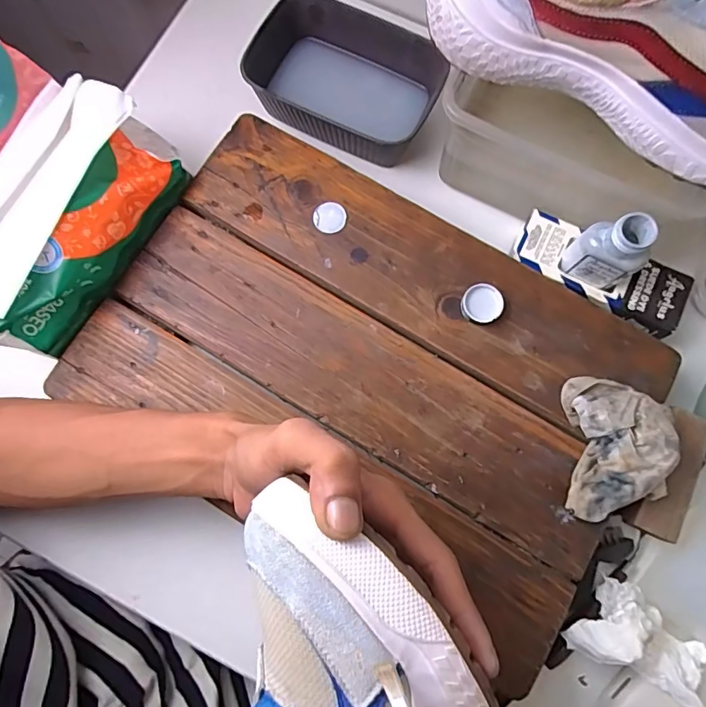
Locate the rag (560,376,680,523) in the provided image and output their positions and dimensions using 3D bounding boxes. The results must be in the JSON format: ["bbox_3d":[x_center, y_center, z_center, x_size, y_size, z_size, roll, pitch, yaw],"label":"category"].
[{"bbox_3d":[0.185,0.066,0.335,0.061,0.042,0.097,3,79,1],"label":"rag"}]

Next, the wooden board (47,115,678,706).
[{"bbox_3d":[0.016,0.003,0.367,0.405,0.018,0.267,29,79,5],"label":"wooden board"}]

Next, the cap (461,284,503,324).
[{"bbox_3d":[0.100,-0.038,0.370,0.030,0.012,0.030,0,79,0],"label":"cap"}]

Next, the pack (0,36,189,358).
[{"bbox_3d":[-0.231,-0.112,0.349,0.128,0.081,0.189,29,80,6],"label":"pack"}]

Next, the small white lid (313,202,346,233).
[{"bbox_3d":[-0.019,-0.111,0.389,0.026,0.006,0.024,0,79,0],"label":"small white lid"}]

